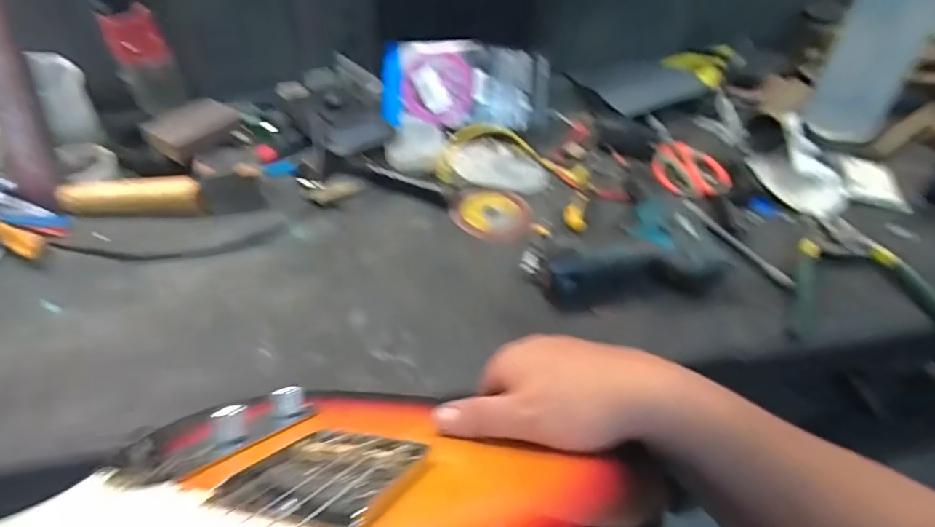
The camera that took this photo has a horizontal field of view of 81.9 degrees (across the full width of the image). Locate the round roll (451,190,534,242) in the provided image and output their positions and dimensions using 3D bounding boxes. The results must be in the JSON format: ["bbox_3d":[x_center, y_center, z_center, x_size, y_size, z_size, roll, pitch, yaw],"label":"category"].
[{"bbox_3d":[0.032,-0.061,0.660,0.099,0.019,0.086,24,50,24],"label":"round roll"}]

